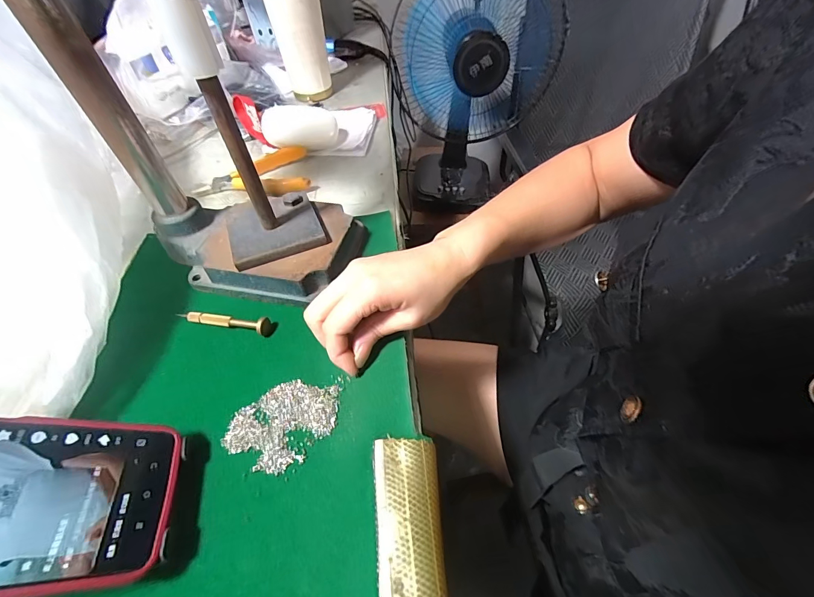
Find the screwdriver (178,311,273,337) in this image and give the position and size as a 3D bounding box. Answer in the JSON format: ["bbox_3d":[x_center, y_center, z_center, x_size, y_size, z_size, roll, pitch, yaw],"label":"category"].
[{"bbox_3d":[-0.157,0.018,0.304,0.083,0.014,0.013,9,52,9],"label":"screwdriver"}]

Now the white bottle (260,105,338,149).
[{"bbox_3d":[-0.138,-0.218,0.462,0.091,0.050,0.039,-12,52,-8],"label":"white bottle"}]

